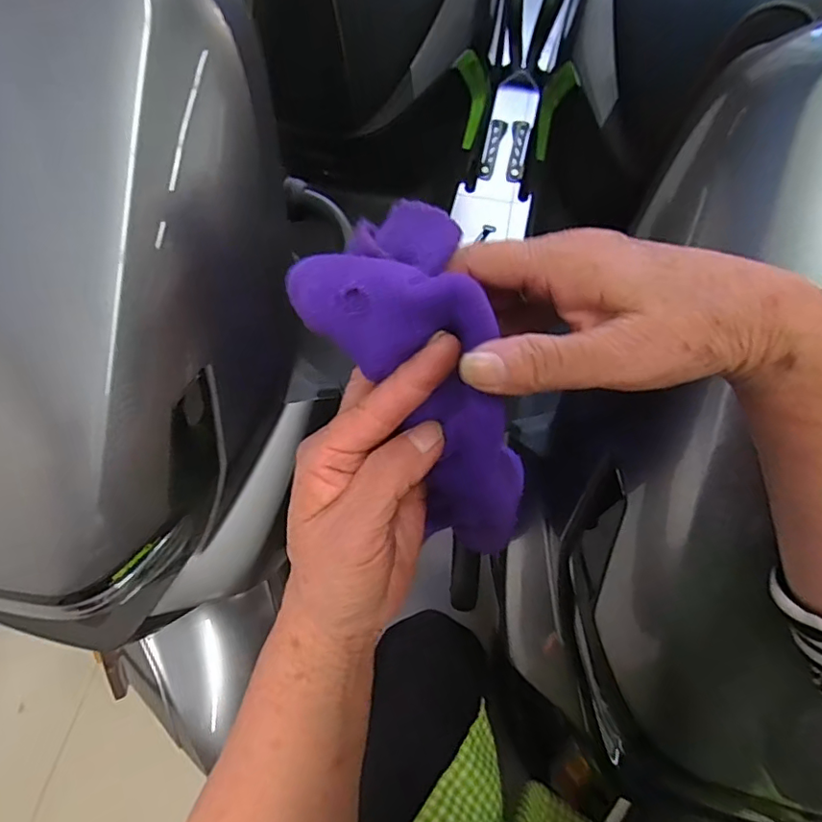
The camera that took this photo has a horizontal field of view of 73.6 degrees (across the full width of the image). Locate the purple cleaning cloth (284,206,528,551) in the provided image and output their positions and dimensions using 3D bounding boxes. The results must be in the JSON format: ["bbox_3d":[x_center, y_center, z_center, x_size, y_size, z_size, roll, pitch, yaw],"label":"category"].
[{"bbox_3d":[0.008,-0.005,0.226,0.064,0.046,0.146,-26,106,-13],"label":"purple cleaning cloth"}]

